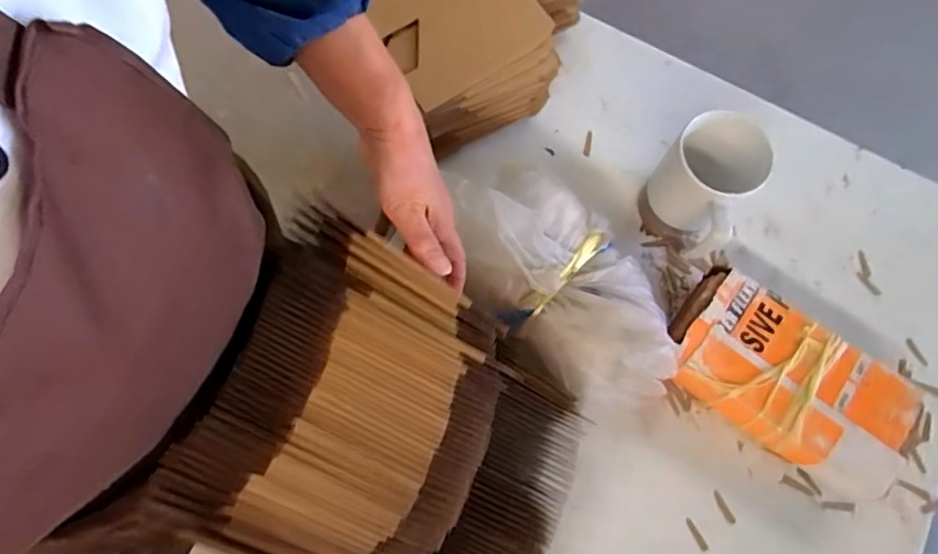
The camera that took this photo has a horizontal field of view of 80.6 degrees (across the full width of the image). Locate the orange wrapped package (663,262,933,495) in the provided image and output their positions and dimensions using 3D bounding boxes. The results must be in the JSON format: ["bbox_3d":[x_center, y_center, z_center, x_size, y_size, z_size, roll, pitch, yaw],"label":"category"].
[{"bbox_3d":[0.307,0.100,0.544,0.223,0.056,0.119,35,77,8],"label":"orange wrapped package"}]

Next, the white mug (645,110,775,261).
[{"bbox_3d":[0.227,-0.085,0.538,0.097,0.106,0.094,40,77,11],"label":"white mug"}]

